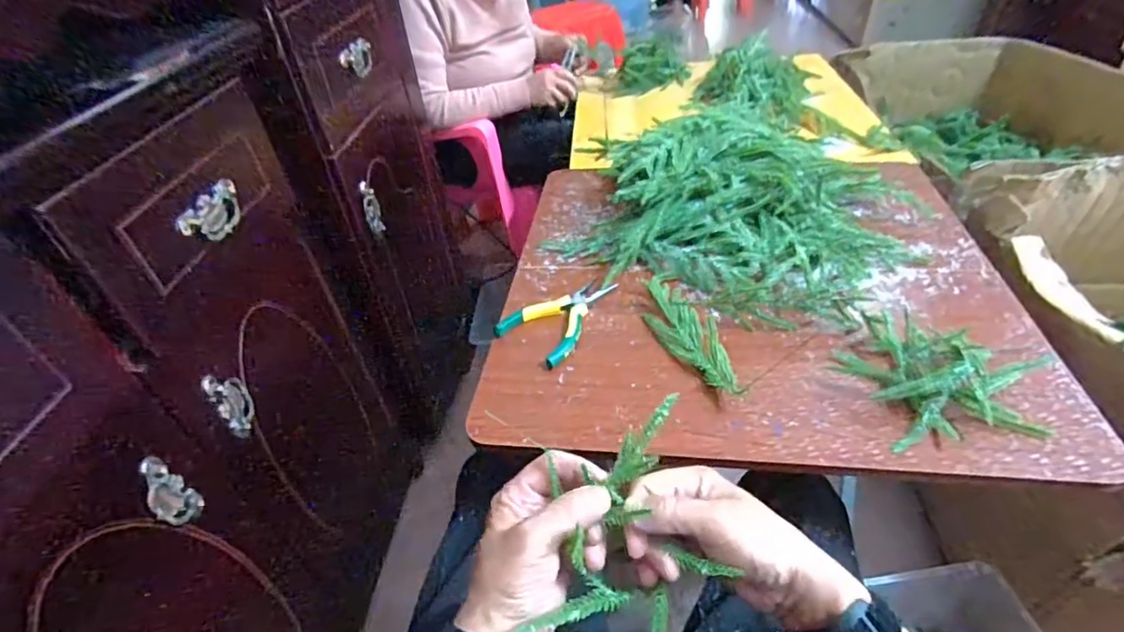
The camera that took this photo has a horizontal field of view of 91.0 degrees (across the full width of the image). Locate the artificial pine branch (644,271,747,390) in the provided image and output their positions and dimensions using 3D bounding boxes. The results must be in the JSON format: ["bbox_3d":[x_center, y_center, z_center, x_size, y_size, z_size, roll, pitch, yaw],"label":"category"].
[{"bbox_3d":[0.133,0.010,0.614,0.060,0.026,0.211,-12,41,-6],"label":"artificial pine branch"}]

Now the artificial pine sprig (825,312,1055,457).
[{"bbox_3d":[0.373,0.043,0.519,0.182,0.047,0.137,-6,41,1],"label":"artificial pine sprig"}]

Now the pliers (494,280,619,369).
[{"bbox_3d":[0.001,-0.003,0.651,0.092,0.011,0.142,26,50,32],"label":"pliers"}]

